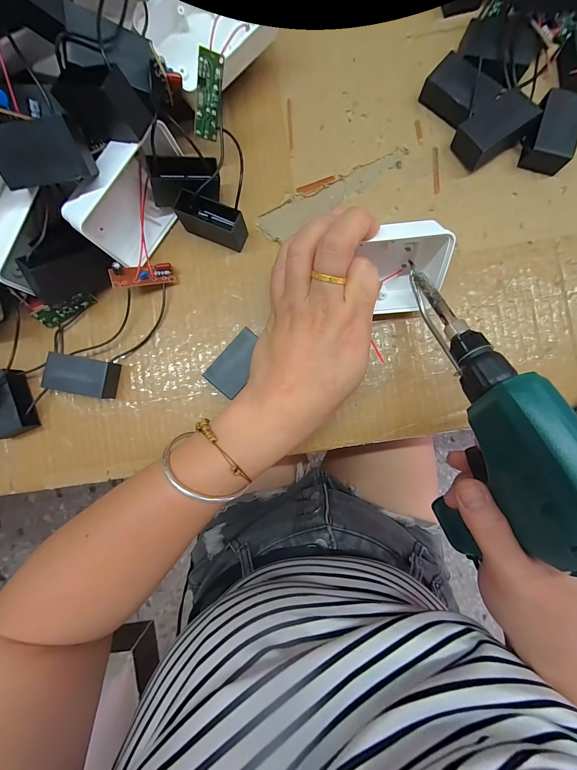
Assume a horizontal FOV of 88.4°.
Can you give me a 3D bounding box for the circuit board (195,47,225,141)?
[{"bbox_3d":[-0.054,-0.193,0.200,0.016,0.043,0.004,-4,49,-26],"label":"circuit board"}]

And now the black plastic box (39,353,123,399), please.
[{"bbox_3d":[-0.157,-0.007,0.228,0.048,0.017,0.028,11,88,3],"label":"black plastic box"}]

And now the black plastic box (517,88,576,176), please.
[{"bbox_3d":[0.195,-0.187,0.220,0.031,0.018,0.048,18,88,3],"label":"black plastic box"}]

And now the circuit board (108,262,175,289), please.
[{"bbox_3d":[-0.109,-0.083,0.222,0.044,0.012,0.015,-12,87,-19],"label":"circuit board"}]

